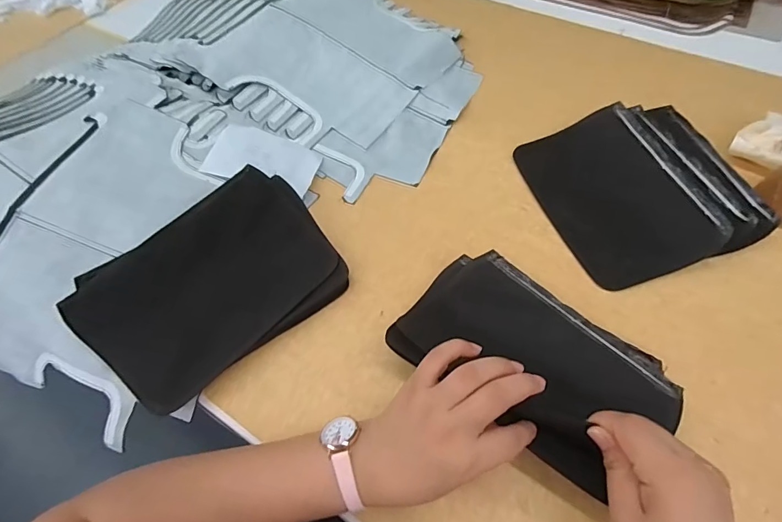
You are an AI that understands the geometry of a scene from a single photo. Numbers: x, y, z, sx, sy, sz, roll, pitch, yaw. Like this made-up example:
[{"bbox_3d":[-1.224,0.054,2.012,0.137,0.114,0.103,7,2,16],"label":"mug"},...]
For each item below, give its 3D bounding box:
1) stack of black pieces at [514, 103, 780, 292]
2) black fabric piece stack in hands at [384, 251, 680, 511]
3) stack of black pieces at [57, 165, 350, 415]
[{"bbox_3d":[0.298,-0.093,0.496,0.223,0.041,0.220,-15,58,-6],"label":"stack of black pieces"},{"bbox_3d":[0.124,0.083,0.368,0.227,0.032,0.142,35,66,22],"label":"black fabric piece stack in hands"},{"bbox_3d":[-0.166,0.023,0.406,0.227,0.022,0.149,-40,100,-20],"label":"stack of black pieces"}]

